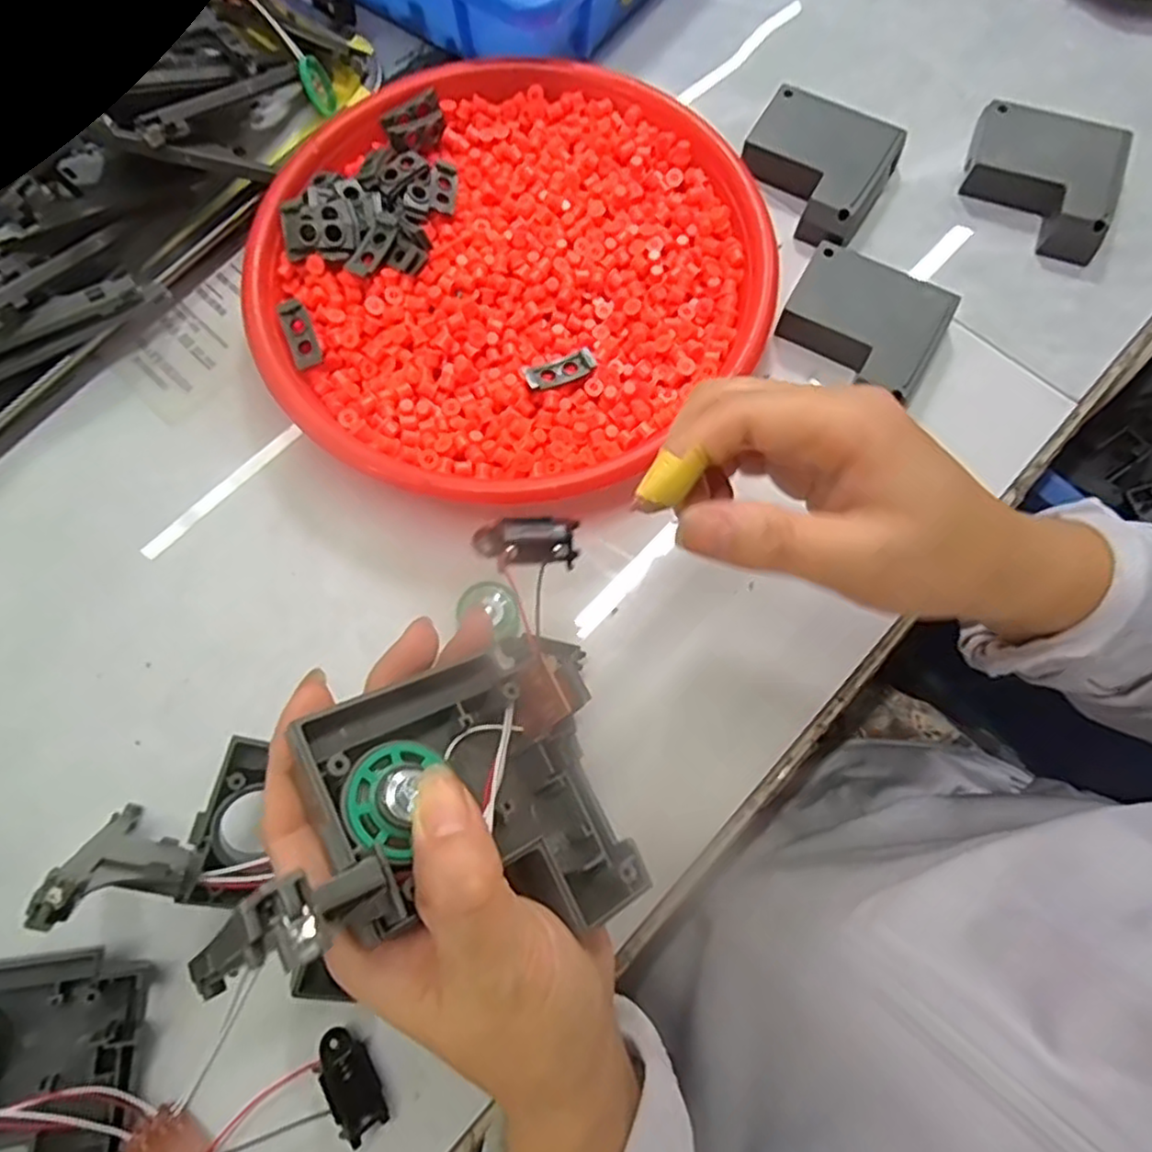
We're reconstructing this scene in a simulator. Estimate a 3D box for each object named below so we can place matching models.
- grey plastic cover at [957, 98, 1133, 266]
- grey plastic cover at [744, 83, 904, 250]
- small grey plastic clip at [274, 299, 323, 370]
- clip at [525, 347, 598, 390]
[{"bbox_3d":[0.249,-0.213,0.363,0.072,0.026,0.076,19,75,5],"label":"grey plastic cover"},{"bbox_3d":[0.129,-0.222,0.370,0.076,0.023,0.075,32,76,8],"label":"grey plastic cover"},{"bbox_3d":[-0.133,-0.116,0.324,0.013,0.007,0.034,-22,76,-6],"label":"small grey plastic clip"},{"bbox_3d":[-0.006,-0.097,0.321,0.036,0.009,0.014,-24,76,-7],"label":"clip"}]

